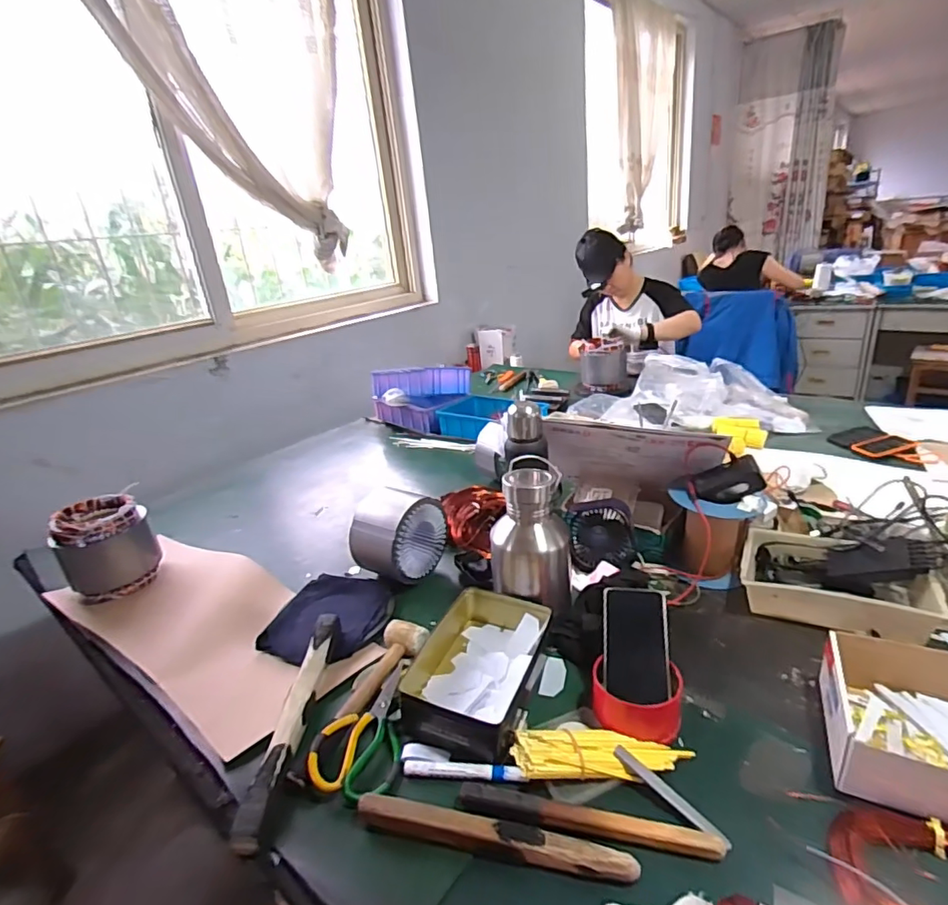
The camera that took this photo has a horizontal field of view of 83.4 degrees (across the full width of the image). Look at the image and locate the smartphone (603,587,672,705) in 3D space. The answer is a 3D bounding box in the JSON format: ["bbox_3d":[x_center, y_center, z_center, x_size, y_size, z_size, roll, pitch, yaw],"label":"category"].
[{"bbox_3d":[0.204,0.239,0.666,0.077,0.010,0.133,1,61,13],"label":"smartphone"}]

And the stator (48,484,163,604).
[{"bbox_3d":[-0.685,0.181,1.003,0.150,0.172,0.114,-23,28,-35],"label":"stator"}]

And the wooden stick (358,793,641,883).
[{"bbox_3d":[0.018,0.377,0.529,0.272,0.023,0.028,1,23,16],"label":"wooden stick"}]

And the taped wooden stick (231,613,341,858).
[{"bbox_3d":[-0.224,0.323,0.670,0.029,0.038,0.311,-5,22,4],"label":"taped wooden stick"}]

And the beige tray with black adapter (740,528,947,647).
[{"bbox_3d":[0.539,0.185,0.796,0.246,0.086,0.172,12,28,37],"label":"beige tray with black adapter"}]

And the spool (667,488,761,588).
[{"bbox_3d":[0.394,0.137,0.887,0.136,0.143,0.123,-13,23,-15],"label":"spool"}]

